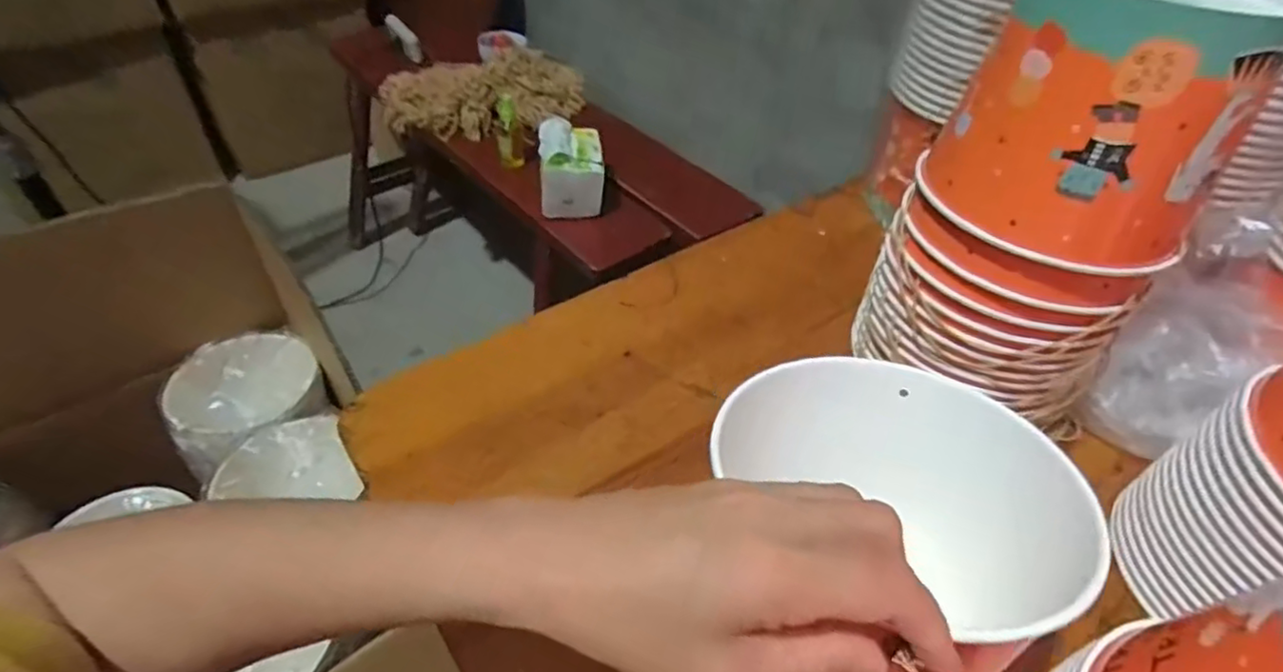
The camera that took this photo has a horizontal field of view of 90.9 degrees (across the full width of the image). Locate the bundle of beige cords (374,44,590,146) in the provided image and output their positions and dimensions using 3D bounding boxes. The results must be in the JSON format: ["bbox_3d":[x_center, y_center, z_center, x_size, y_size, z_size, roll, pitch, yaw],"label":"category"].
[{"bbox_3d":[-0.287,-0.464,1.209,0.388,0.083,0.204,-14,49,-19],"label":"bundle of beige cords"}]

